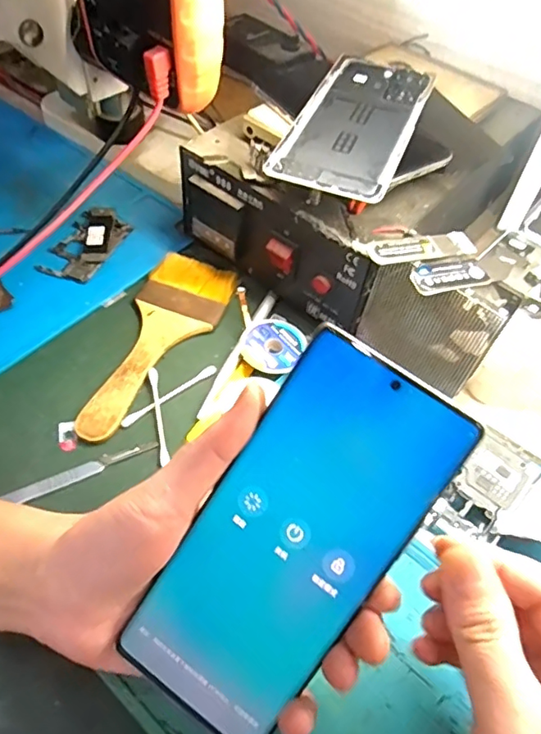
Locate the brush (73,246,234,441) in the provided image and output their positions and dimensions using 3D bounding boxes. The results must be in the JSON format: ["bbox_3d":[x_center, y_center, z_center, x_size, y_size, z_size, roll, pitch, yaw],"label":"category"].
[{"bbox_3d":[-0.077,-0.017,0.373,0.061,0.008,0.161,16,54,7],"label":"brush"}]

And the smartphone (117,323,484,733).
[{"bbox_3d":[0.007,0.069,0.211,0.070,0.004,0.157,34,96,12],"label":"smartphone"}]

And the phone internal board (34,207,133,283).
[{"bbox_3d":[-0.143,-0.098,0.426,0.044,0.008,0.079,19,54,10],"label":"phone internal board"}]

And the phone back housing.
[{"bbox_3d":[0.057,-0.161,0.355,0.071,0.011,0.147,20,54,11],"label":"phone back housing"}]

